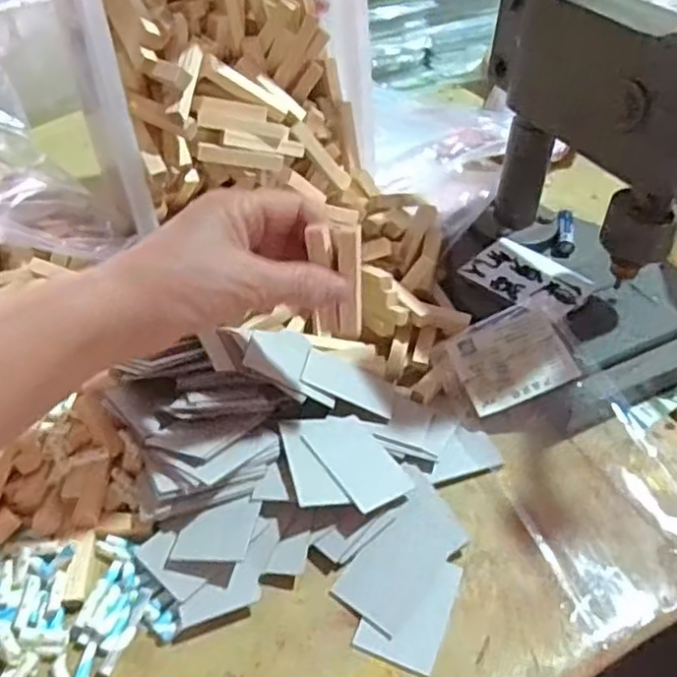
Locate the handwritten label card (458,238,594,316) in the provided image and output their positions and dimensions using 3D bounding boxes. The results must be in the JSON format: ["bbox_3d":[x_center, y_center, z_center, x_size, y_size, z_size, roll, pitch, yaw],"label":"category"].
[{"bbox_3d":[0.135,-0.045,0.492,0.054,0.004,0.081,-32,52,-29],"label":"handwritten label card"}]

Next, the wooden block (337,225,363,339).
[{"bbox_3d":[0.006,-0.029,0.365,0.013,0.065,0.009,1,29,1],"label":"wooden block"}]

